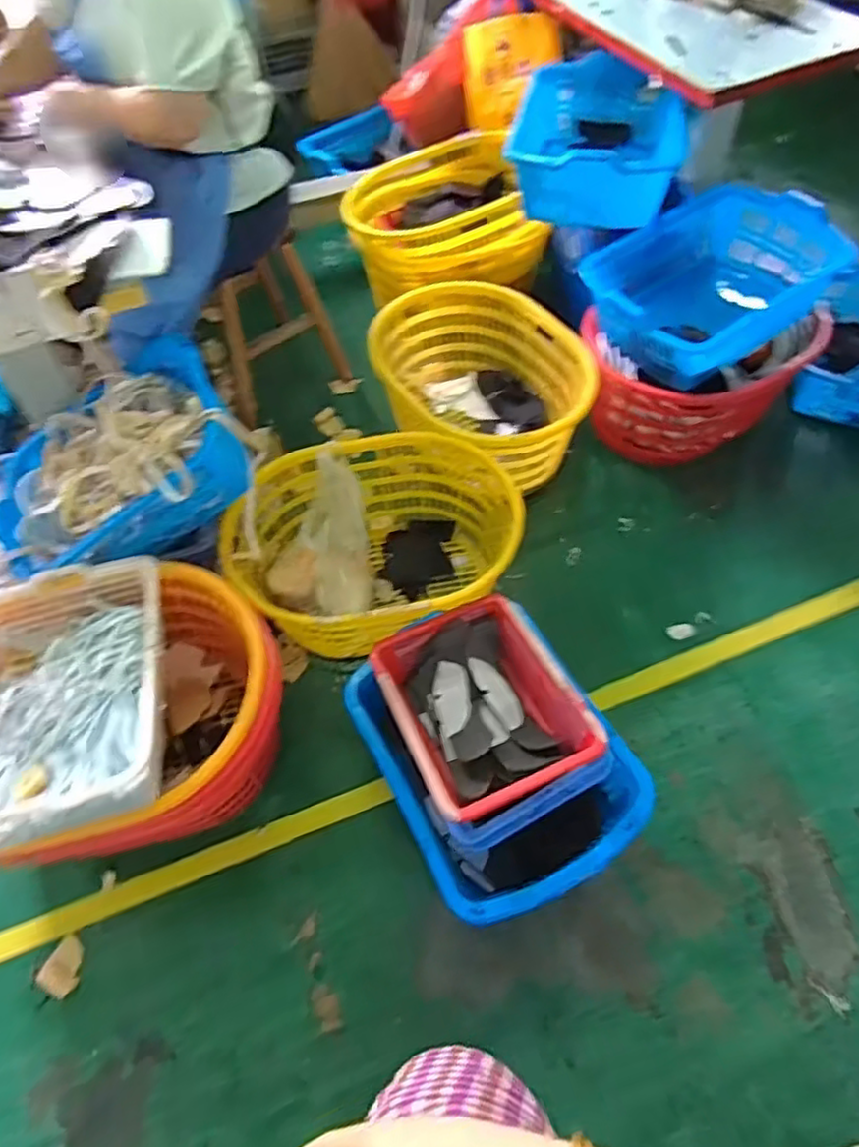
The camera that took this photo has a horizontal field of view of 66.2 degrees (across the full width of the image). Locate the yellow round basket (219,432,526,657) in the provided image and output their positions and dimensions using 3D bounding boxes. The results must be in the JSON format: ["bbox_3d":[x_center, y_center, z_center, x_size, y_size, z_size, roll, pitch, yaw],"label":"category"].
[{"bbox_3d":[-0.122,-0.086,1.538,0.613,0.299,0.543,-9,57,-2],"label":"yellow round basket"}]

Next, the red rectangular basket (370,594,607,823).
[{"bbox_3d":[0.088,0.228,1.208,0.302,0.138,0.395,-23,59,-11],"label":"red rectangular basket"}]

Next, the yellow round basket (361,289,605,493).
[{"bbox_3d":[0.125,-0.517,1.767,0.492,0.290,0.563,-12,57,-4],"label":"yellow round basket"}]

